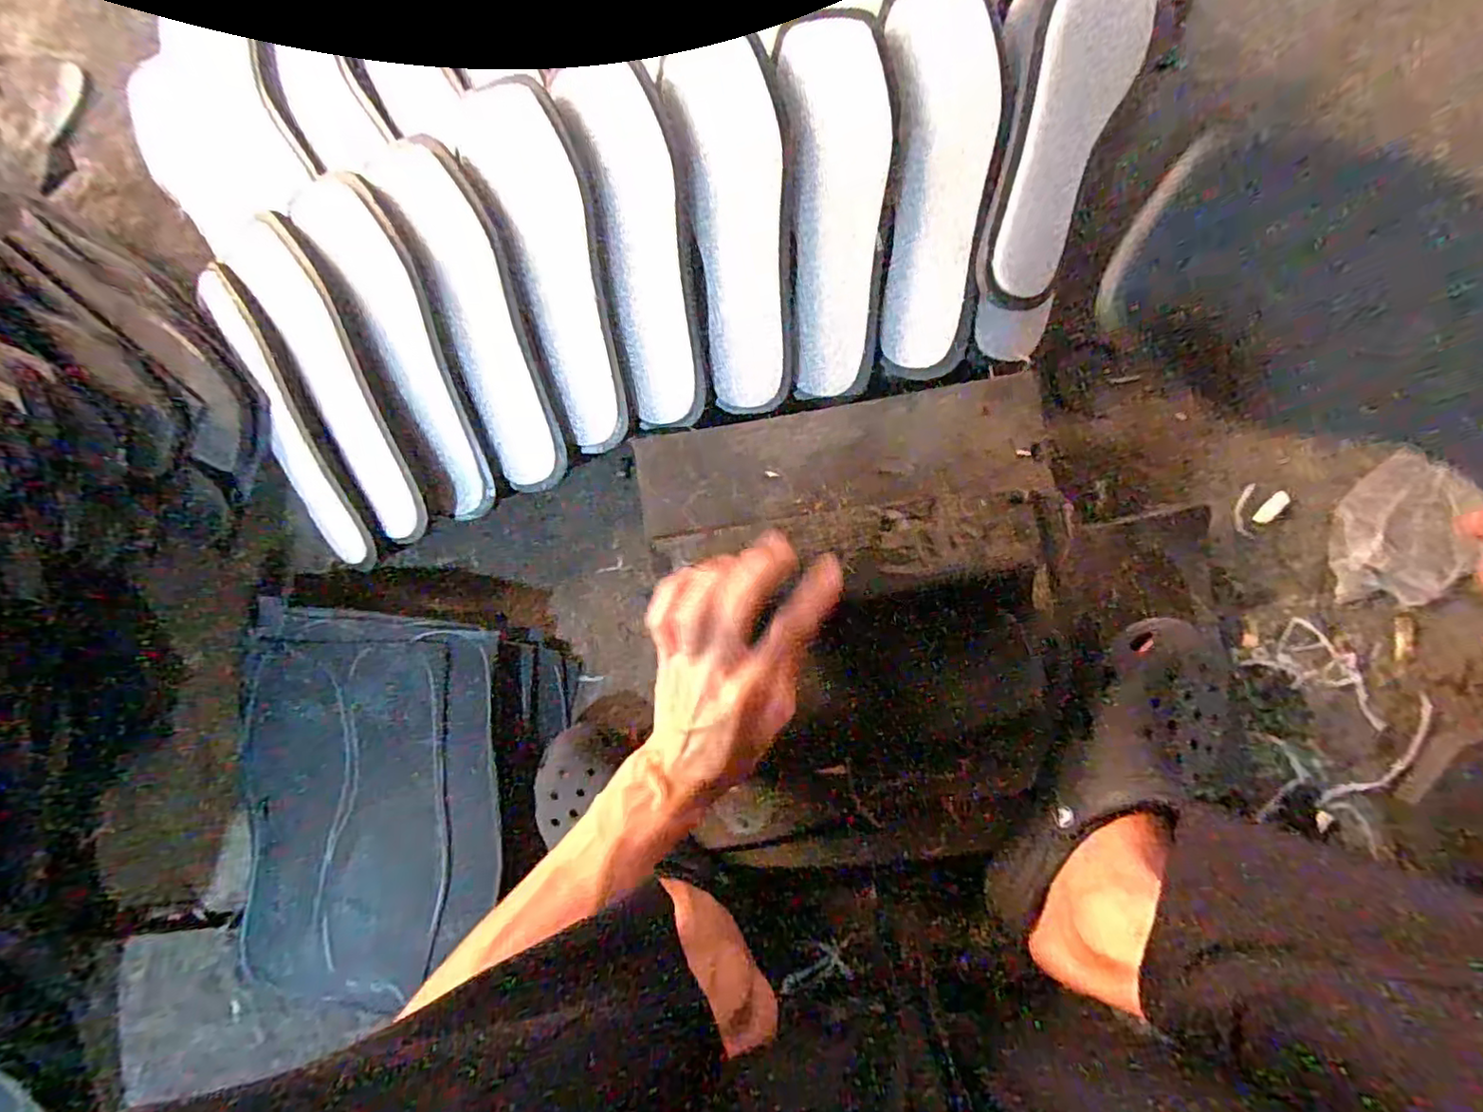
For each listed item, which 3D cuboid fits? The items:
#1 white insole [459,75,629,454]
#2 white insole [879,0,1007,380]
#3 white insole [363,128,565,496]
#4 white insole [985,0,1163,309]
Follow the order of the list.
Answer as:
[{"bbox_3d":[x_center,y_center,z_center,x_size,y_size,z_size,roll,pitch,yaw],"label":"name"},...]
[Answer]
[{"bbox_3d":[-0.136,-0.211,0.470,0.075,0.028,0.260,-14,102,4],"label":"white insole"},{"bbox_3d":[0.137,-0.259,0.444,0.072,0.022,0.252,2,102,4],"label":"white insole"},{"bbox_3d":[-0.195,-0.178,0.477,0.071,0.025,0.258,-18,101,4],"label":"white insole"},{"bbox_3d":[0.220,-0.290,0.429,0.071,0.043,0.228,16,91,4],"label":"white insole"}]

